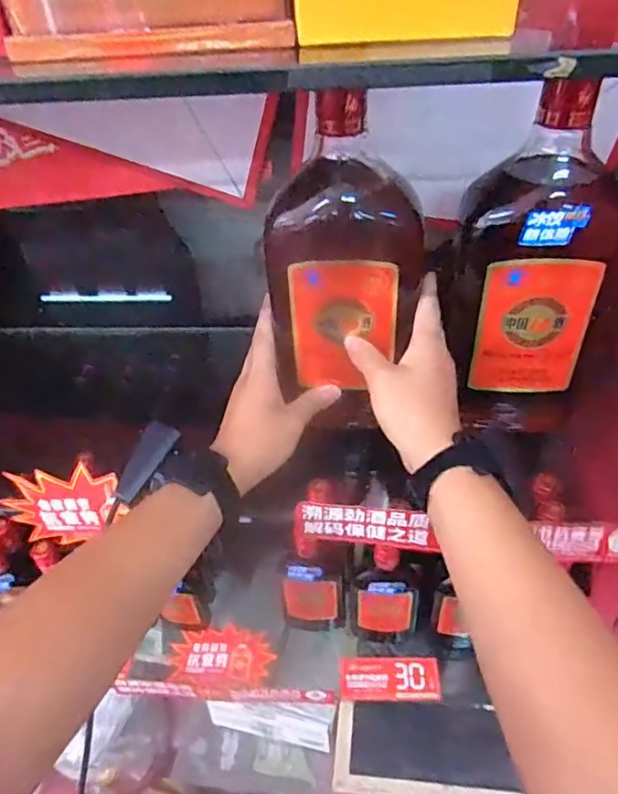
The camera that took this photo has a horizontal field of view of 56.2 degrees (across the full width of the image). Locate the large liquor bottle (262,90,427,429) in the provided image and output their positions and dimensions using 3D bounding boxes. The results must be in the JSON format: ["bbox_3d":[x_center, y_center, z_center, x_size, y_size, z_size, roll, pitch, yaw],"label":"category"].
[{"bbox_3d":[0.029,-0.096,0.457,0.114,0.252,0.081,5,42,10],"label":"large liquor bottle"}]

